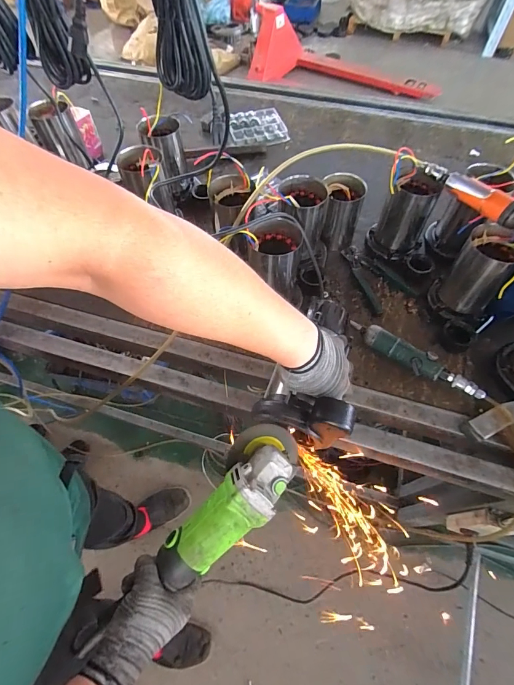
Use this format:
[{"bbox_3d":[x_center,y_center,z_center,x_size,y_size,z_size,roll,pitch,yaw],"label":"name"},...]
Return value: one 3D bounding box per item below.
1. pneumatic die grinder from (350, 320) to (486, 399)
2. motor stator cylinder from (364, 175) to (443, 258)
[{"bbox_3d":[0.274,0.029,0.622,0.248,0.038,0.042,34,65,19],"label":"pneumatic die grinder"},{"bbox_3d":[0.299,-0.257,0.720,0.108,0.155,0.101,0,63,1],"label":"motor stator cylinder"}]

